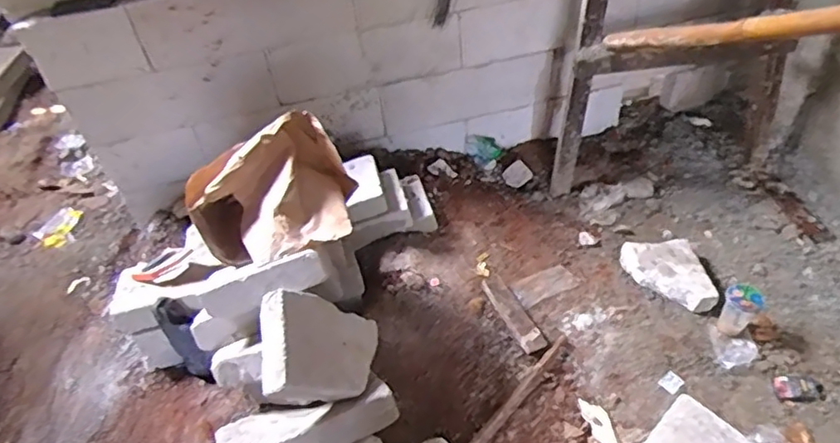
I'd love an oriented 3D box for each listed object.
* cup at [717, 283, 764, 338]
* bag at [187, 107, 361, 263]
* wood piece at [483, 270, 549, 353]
[{"bbox_3d":[0.854,0.233,1.586,0.084,0.141,0.078,-3,46,3],"label":"cup"},{"bbox_3d":[-0.311,-0.044,1.339,0.366,0.217,0.272,-27,49,-18],"label":"bag"},{"bbox_3d":[0.256,0.249,1.645,0.062,0.026,0.250,-24,61,-16],"label":"wood piece"}]

